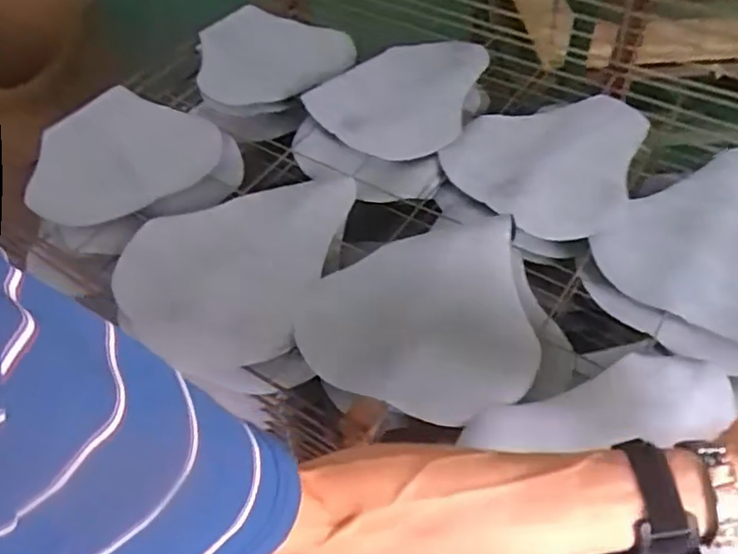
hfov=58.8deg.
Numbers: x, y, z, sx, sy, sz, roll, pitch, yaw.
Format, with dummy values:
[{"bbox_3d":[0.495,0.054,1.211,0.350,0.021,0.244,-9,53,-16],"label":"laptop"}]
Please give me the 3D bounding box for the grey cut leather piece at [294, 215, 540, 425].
[{"bbox_3d":[0.046,0.036,0.674,0.237,0.044,0.231,2,48,5],"label":"grey cut leather piece"}]

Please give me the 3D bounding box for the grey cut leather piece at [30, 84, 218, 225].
[{"bbox_3d":[-0.336,-0.169,0.882,0.264,0.027,0.162,-18,85,6],"label":"grey cut leather piece"}]

